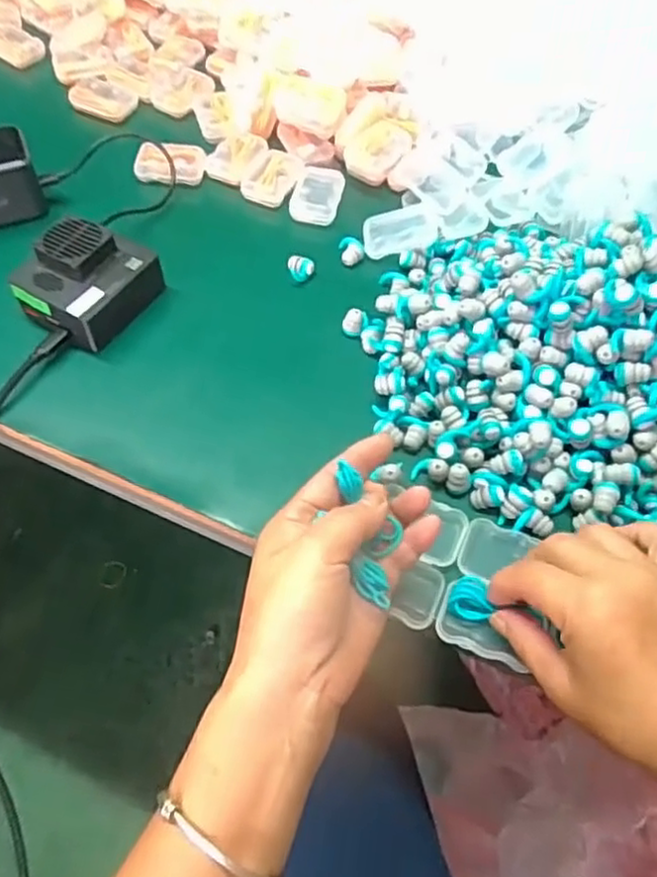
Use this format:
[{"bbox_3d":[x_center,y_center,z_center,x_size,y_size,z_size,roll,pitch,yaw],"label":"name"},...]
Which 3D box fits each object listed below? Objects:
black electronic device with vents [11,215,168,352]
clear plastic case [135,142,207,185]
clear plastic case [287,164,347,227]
[{"bbox_3d":[-0.167,-0.110,0.473,0.068,0.052,0.079,29,60,15],"label":"black electronic device with vents"},{"bbox_3d":[-0.130,-0.225,0.559,0.056,0.023,0.030,0,57,-2],"label":"clear plastic case"},{"bbox_3d":[-0.008,-0.199,0.554,0.037,0.013,0.061,14,58,6],"label":"clear plastic case"}]

